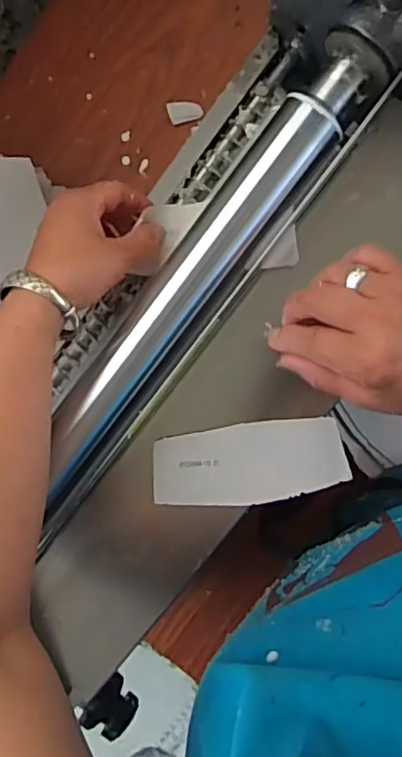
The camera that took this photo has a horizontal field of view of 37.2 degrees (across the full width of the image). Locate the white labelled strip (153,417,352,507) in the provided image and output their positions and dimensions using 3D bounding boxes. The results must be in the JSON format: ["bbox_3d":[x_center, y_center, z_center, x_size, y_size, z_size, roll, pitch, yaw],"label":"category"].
[{"bbox_3d":[0.034,0.062,0.428,0.134,0.010,0.056,-11,94,8],"label":"white labelled strip"}]

